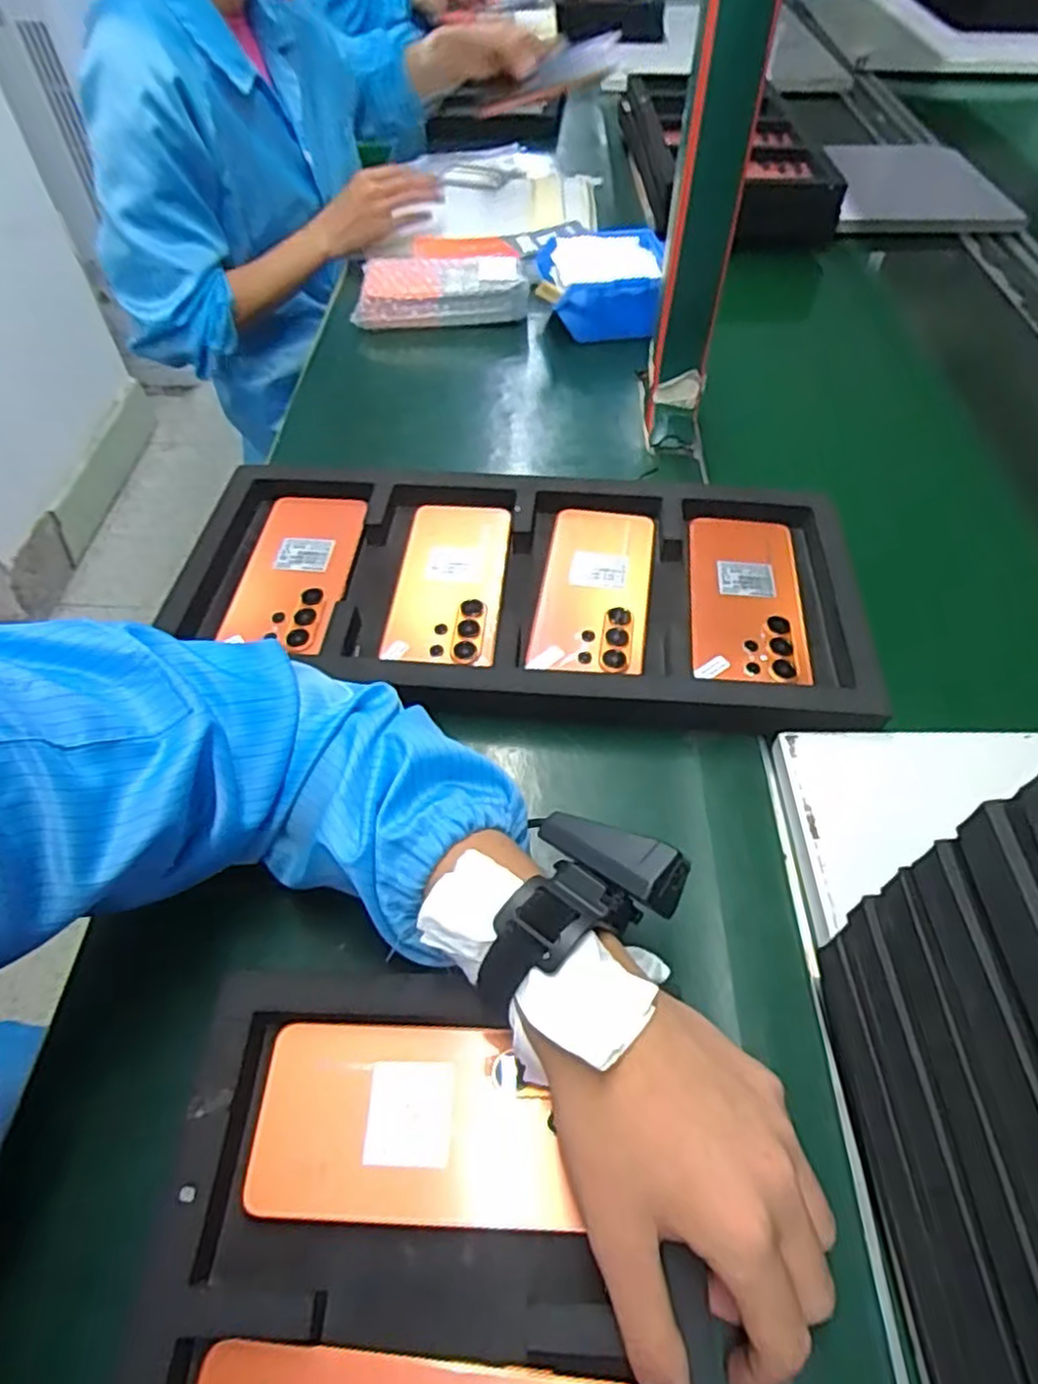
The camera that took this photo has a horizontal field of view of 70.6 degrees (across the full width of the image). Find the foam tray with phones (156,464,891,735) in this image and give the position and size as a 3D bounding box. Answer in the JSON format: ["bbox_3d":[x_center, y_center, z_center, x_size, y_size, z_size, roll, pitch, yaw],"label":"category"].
[{"bbox_3d":[-0.004,-0.072,0.535,0.477,0.034,0.214,5,53,5],"label":"foam tray with phones"}]

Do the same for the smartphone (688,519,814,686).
[{"bbox_3d":[0.162,-0.067,0.523,0.077,0.007,0.165,5,52,6],"label":"smartphone"}]

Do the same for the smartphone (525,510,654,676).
[{"bbox_3d":[0.055,-0.076,0.531,0.077,0.008,0.172,6,52,6],"label":"smartphone"}]

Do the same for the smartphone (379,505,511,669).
[{"bbox_3d":[-0.052,-0.082,0.535,0.079,0.010,0.170,3,52,3],"label":"smartphone"}]

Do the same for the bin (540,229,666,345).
[{"bbox_3d":[0.094,-0.442,0.803,0.130,0.067,0.135,-7,53,-5],"label":"bin"}]

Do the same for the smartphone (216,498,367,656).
[{"bbox_3d":[-0.169,-0.093,0.552,0.086,0.016,0.156,-1,52,9],"label":"smartphone"}]

